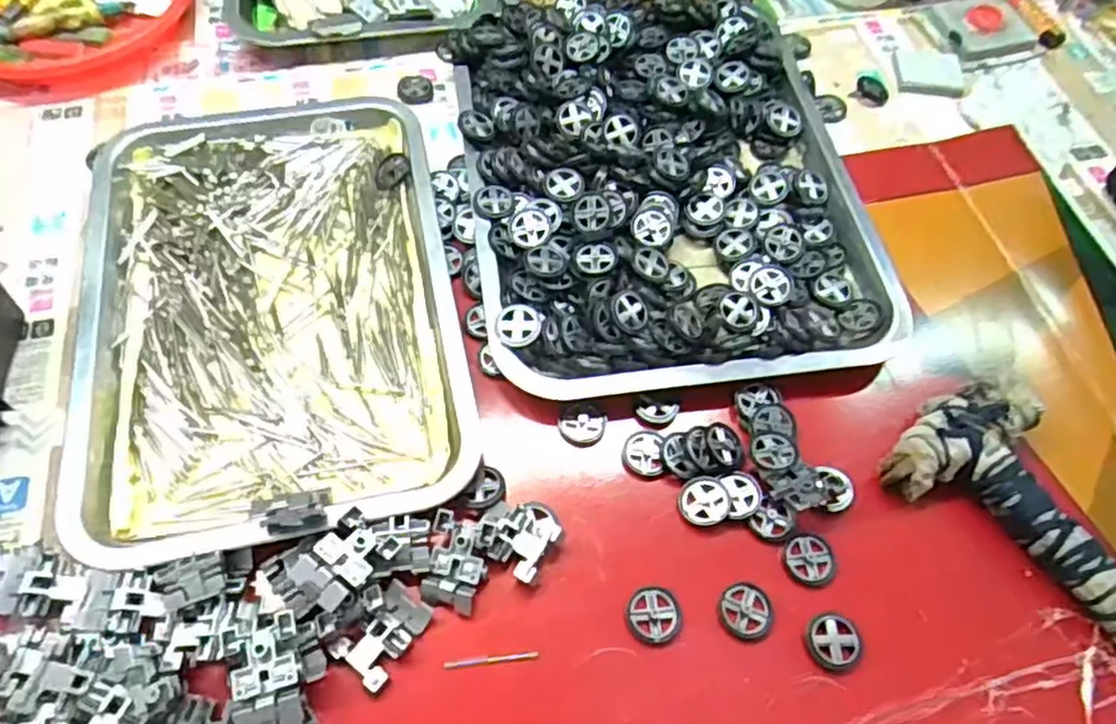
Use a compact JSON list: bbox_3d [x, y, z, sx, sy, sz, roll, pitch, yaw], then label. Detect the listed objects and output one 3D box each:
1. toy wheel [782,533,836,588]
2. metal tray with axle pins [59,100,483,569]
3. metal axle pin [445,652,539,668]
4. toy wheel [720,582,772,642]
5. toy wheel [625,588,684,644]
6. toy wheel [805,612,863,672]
[{"bbox_3d":[0.133,0.104,0.382,0.026,0.004,0.027,1,60,-2],"label":"toy wheel"},{"bbox_3d":[-0.174,-0.044,0.445,0.211,0.020,0.313,-10,62,-9],"label":"metal tray with axle pins"},{"bbox_3d":[-0.032,0.143,0.349,0.045,0.004,0.004,-4,61,-5],"label":"metal axle pin"},{"bbox_3d":[0.096,0.126,0.368,0.025,0.004,0.027,-9,61,-8],"label":"toy wheel"},{"bbox_3d":[0.049,0.128,0.366,0.028,0.004,0.027,1,60,-2],"label":"toy wheel"},{"bbox_3d":[0.138,0.139,0.362,0.026,0.004,0.026,1,60,-2],"label":"toy wheel"}]

